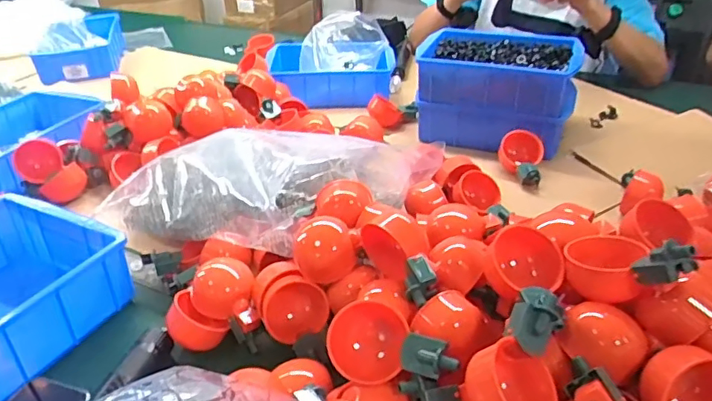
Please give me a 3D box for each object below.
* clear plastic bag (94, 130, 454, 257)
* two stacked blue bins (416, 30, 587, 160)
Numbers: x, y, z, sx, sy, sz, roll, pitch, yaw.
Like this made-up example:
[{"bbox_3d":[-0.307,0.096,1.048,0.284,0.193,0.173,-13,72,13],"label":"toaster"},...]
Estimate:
[{"bbox_3d":[-0.083,-0.027,0.691,0.411,0.086,0.193,-5,33,-7],"label":"clear plastic bag"},{"bbox_3d":[0.236,-0.188,0.942,0.249,0.142,0.210,9,34,15],"label":"two stacked blue bins"}]

